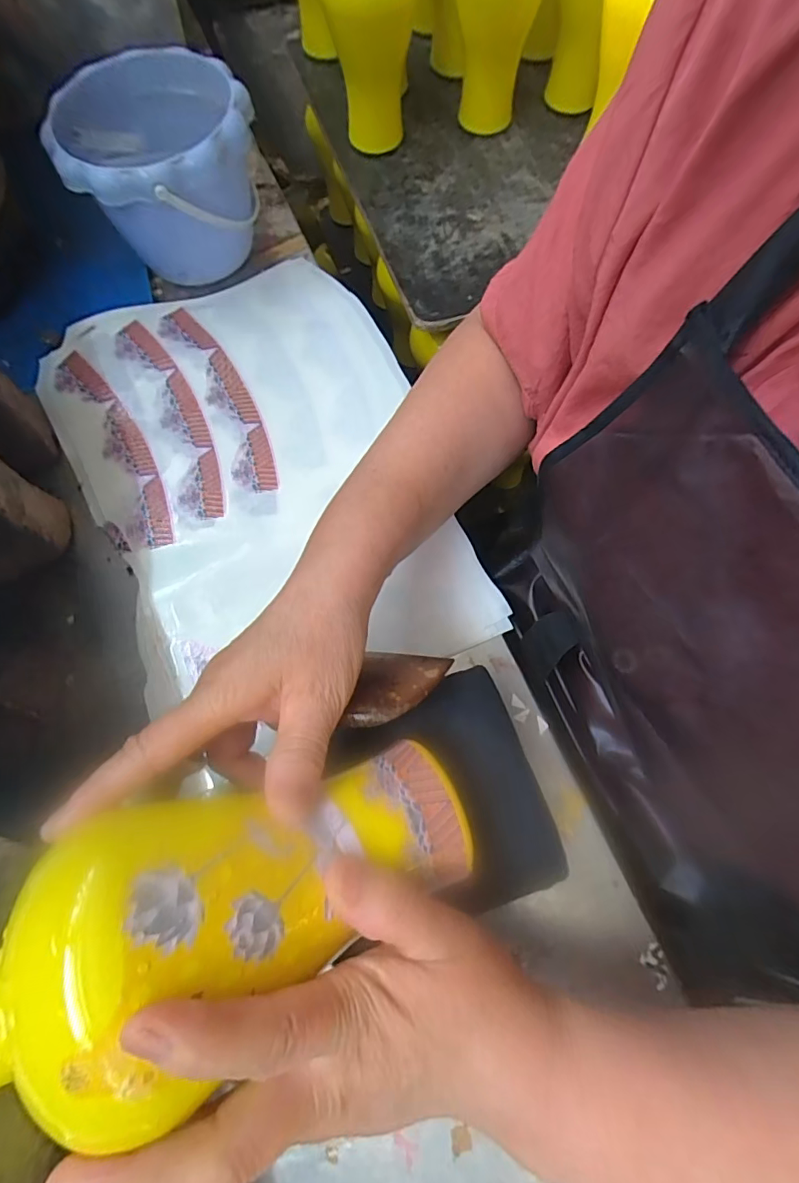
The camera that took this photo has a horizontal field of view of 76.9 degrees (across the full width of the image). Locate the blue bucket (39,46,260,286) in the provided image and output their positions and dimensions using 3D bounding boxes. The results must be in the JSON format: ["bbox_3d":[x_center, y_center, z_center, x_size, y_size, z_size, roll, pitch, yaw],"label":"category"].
[{"bbox_3d":[-0.195,-0.349,0.436,0.152,0.113,0.157,-1,71,2],"label":"blue bucket"}]

